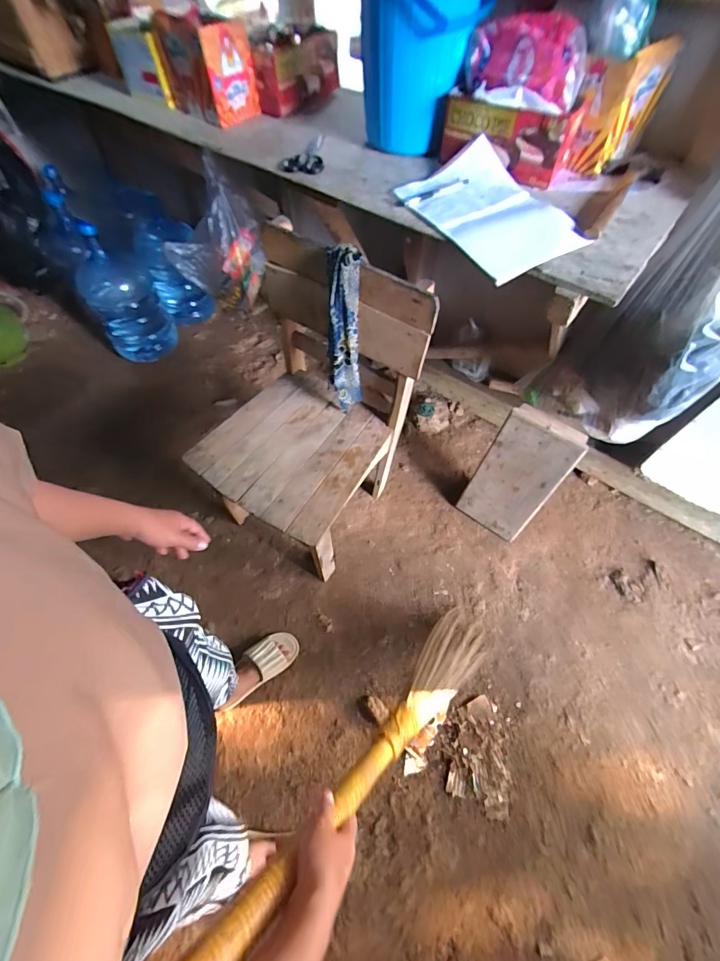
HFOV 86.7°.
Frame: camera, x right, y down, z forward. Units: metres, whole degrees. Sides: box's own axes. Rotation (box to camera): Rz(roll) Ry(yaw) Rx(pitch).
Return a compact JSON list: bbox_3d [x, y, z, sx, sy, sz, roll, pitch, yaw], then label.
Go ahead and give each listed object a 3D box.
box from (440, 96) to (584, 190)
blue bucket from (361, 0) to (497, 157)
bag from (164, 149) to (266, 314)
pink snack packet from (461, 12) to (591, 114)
[{"bbox_3d":[0.272,-0.652,0.734,0.236,0.106,0.076,17,60,9],"label":"box"},{"bbox_3d":[0.112,-0.817,0.721,0.222,0.309,0.237,4,59,1],"label":"blue bucket"},{"bbox_3d":[-0.380,-0.630,1.056,0.235,0.295,0.165,-5,60,-3],"label":"bag"},{"bbox_3d":[0.288,-0.730,0.668,0.206,0.088,0.126,13,59,6],"label":"pink snack packet"}]

